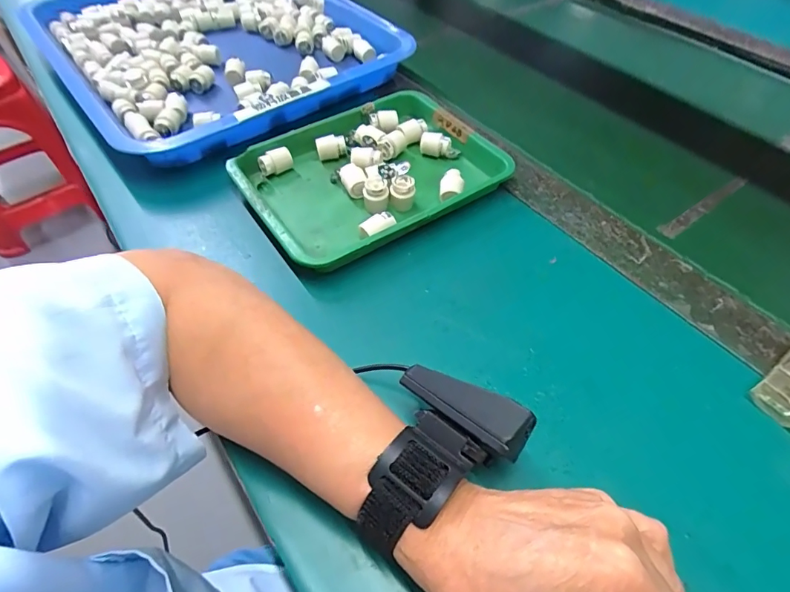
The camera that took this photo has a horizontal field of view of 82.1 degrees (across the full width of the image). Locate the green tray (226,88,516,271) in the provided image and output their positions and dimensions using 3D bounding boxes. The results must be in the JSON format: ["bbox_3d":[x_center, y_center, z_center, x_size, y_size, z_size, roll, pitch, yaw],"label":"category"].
[{"bbox_3d":[-0.022,-0.114,0.403,0.212,0.026,0.162,-29,58,-21],"label":"green tray"}]

